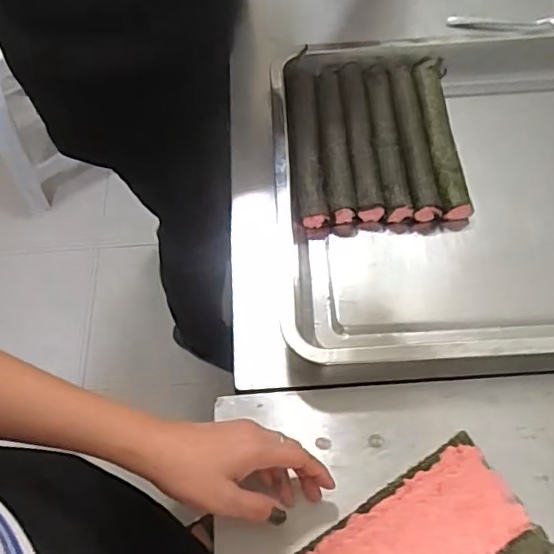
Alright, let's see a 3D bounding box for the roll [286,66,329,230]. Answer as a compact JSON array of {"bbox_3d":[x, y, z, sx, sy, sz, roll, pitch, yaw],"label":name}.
[{"bbox_3d":[0.029,-0.148,0.626,0.034,0.027,0.203,-4,62,2],"label":"roll"}]

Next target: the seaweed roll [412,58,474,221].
[{"bbox_3d":[0.176,-0.156,0.624,0.040,0.032,0.203,-3,62,3],"label":"seaweed roll"}]

